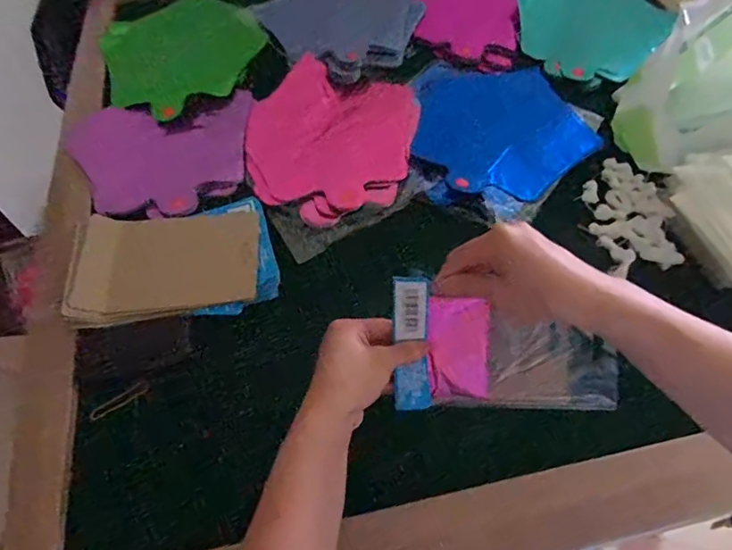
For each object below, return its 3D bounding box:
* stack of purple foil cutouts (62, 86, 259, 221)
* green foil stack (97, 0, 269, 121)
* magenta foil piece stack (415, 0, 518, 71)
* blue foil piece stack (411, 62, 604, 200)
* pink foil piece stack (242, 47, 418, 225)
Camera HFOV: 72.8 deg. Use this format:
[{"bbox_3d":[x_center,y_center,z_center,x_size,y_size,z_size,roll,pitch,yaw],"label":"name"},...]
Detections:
[{"bbox_3d":[-0.256,-0.148,0.615,0.224,0.021,0.193,-8,57,-5],"label":"stack of purple foil cutouts"},{"bbox_3d":[-0.263,-0.327,0.718,0.219,0.018,0.224,-23,61,-12],"label":"green foil stack"},{"bbox_3d":[0.152,-0.426,0.780,0.161,0.008,0.270,8,59,6],"label":"magenta foil piece stack"},{"bbox_3d":[0.165,-0.198,0.636,0.217,0.022,0.243,-21,60,-11],"label":"blue foil piece stack"},{"bbox_3d":[-0.048,-0.174,0.623,0.207,0.016,0.252,10,59,7],"label":"pink foil piece stack"}]

